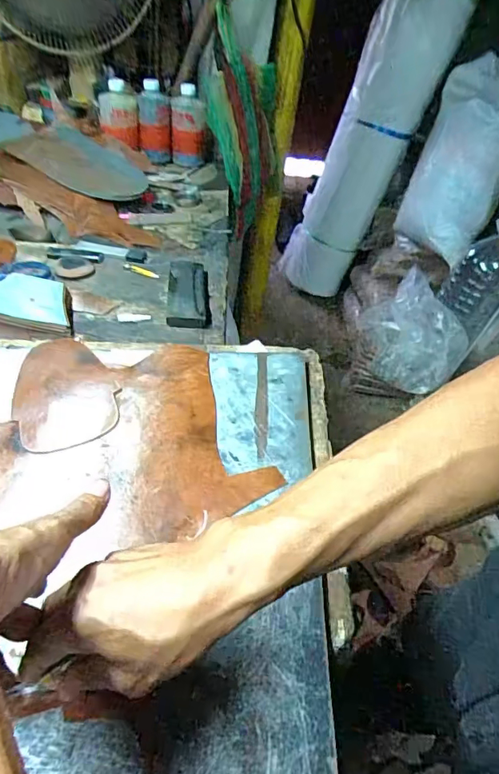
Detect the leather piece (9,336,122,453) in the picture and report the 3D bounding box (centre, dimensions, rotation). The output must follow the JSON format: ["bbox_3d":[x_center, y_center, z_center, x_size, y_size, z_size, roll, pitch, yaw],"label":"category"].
[{"bbox_3d":[-0.191,0.000,0.503,0.099,0.007,0.150,-18,50,-14],"label":"leather piece"}]

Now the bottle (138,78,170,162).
[{"bbox_3d":[-0.203,-0.556,1.029,0.066,0.151,0.064,-3,43,-12],"label":"bottle"}]

